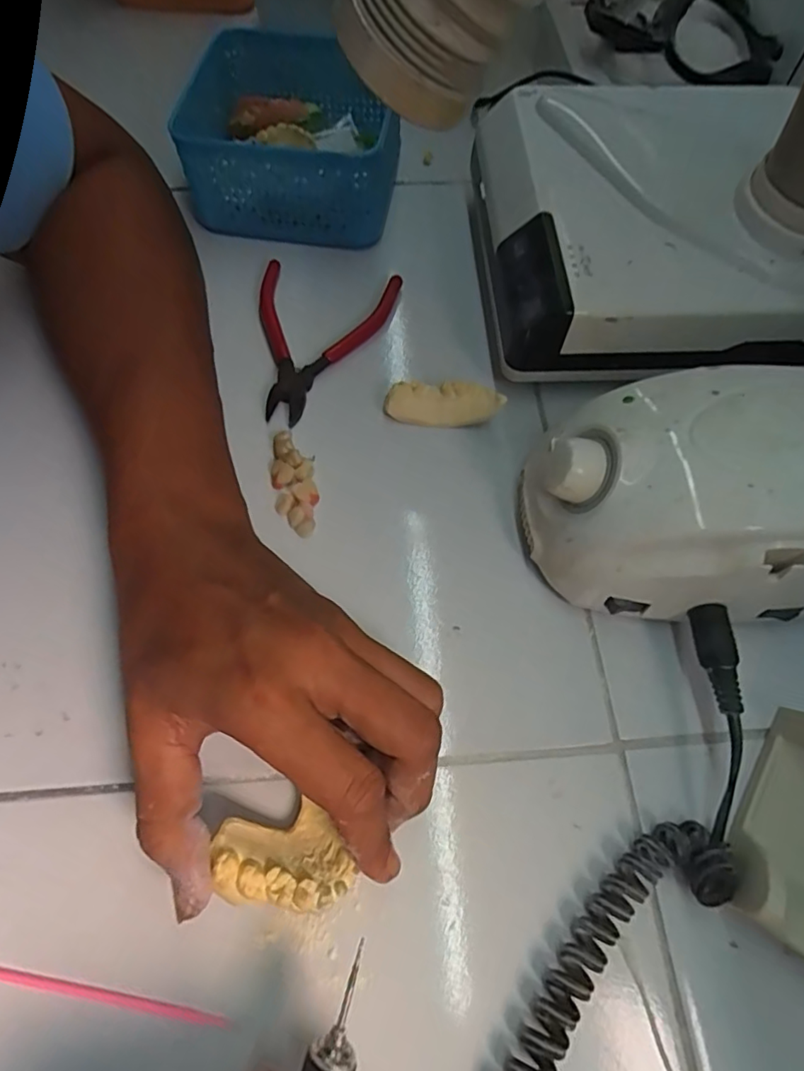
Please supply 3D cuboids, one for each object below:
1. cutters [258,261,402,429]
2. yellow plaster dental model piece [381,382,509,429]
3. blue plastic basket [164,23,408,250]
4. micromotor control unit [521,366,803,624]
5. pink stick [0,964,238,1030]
[{"bbox_3d":[-0.050,-0.118,0.336,0.083,0.012,0.109,7,65,2],"label":"cutters"},{"bbox_3d":[0.023,-0.074,0.317,0.063,0.017,0.019,3,65,0],"label":"yellow plaster dental model piece"},{"bbox_3d":[-0.072,-0.263,0.379,0.134,0.062,0.118,5,65,1],"label":"blue plastic basket"},{"bbox_3d":[0.130,-0.017,0.261,0.138,0.084,0.098,2,65,-1],"label":"micromotor control unit"},{"bbox_3d":[-0.109,0.174,0.211,0.094,0.005,0.004,10,65,3],"label":"pink stick"}]

